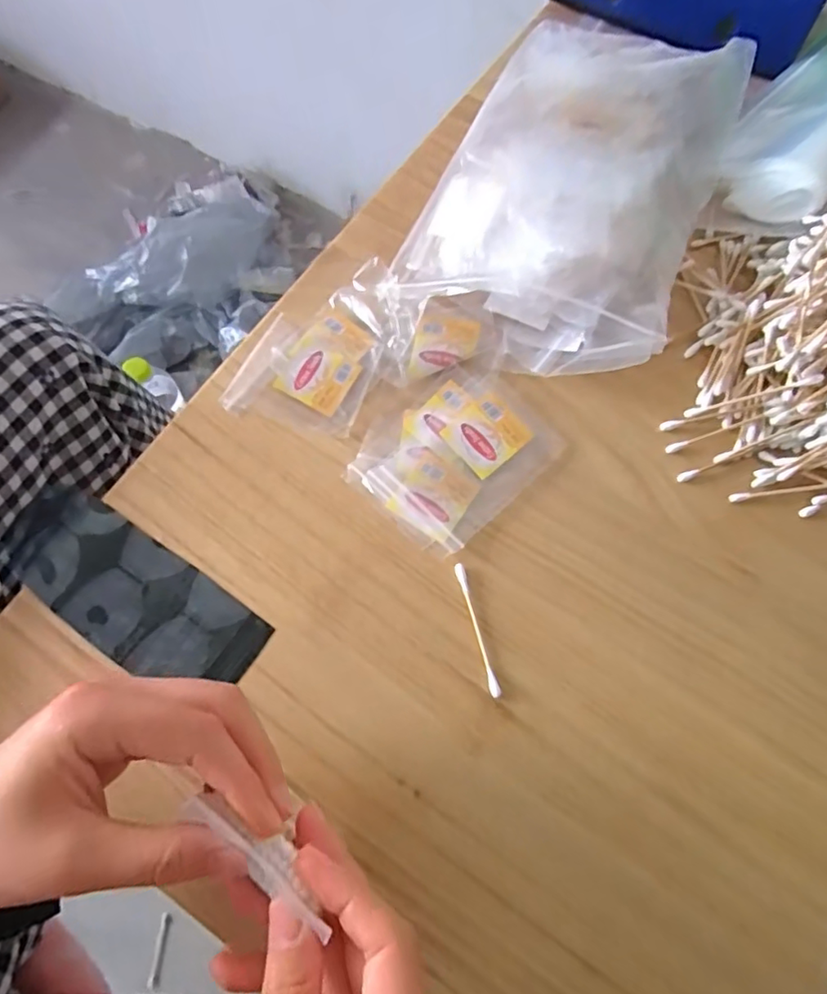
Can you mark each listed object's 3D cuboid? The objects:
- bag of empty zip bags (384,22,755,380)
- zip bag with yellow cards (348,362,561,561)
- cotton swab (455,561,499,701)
[{"bbox_3d":[0.112,-0.216,0.389,0.167,0.052,0.285,25,72,8],"label":"bag of empty zip bags"},{"bbox_3d":[0.025,-0.026,0.345,0.108,0.007,0.087,-41,76,-14],"label":"zip bag with yellow cards"},{"bbox_3d":[0.034,0.070,0.312,0.005,0.004,0.071,-14,71,-6],"label":"cotton swab"}]

